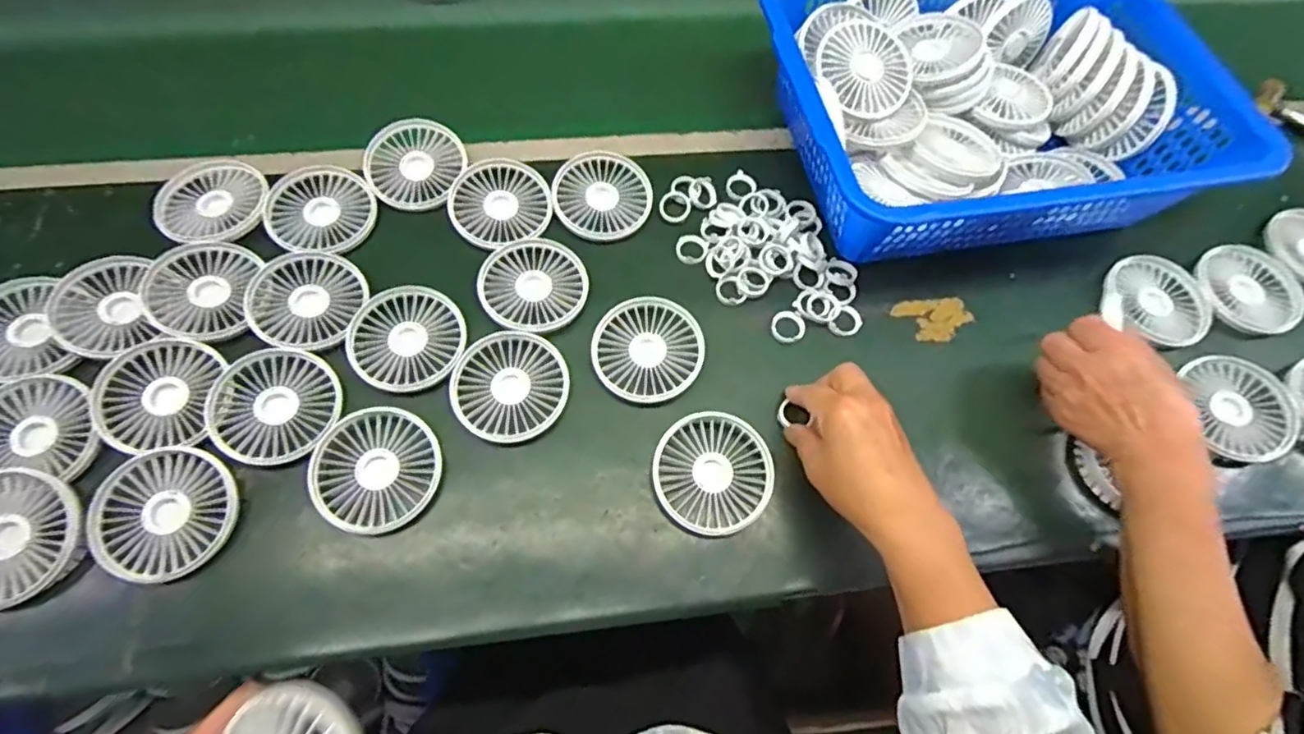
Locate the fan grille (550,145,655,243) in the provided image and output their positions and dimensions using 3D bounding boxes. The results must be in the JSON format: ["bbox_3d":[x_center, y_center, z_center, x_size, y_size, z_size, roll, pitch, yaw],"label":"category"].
[{"bbox_3d":[-0.043,-0.156,0.558,0.084,0.018,0.090,1,66,-3],"label":"fan grille"}]

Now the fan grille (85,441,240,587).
[{"bbox_3d":[-0.329,0.100,0.420,0.084,0.022,0.085,1,66,-3],"label":"fan grille"}]

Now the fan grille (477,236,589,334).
[{"bbox_3d":[-0.098,-0.070,0.518,0.087,0.008,0.089,1,66,-3],"label":"fan grille"}]

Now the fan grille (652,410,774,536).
[{"bbox_3d":[0.046,0.078,0.463,0.086,0.014,0.087,1,66,-3],"label":"fan grille"}]

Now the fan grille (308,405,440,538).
[{"bbox_3d":[-0.197,0.073,0.446,0.084,0.016,0.088,1,66,-3],"label":"fan grille"}]

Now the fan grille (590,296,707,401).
[{"bbox_3d":[-0.003,-0.015,0.498,0.085,0.008,0.091,1,66,-3],"label":"fan grille"}]

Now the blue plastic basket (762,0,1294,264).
[{"bbox_3d":[0.296,-0.232,0.563,0.371,0.107,0.280,-9,66,-7],"label":"blue plastic basket"}]

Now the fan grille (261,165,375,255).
[{"bbox_3d":[-0.284,-0.136,0.534,0.083,0.014,0.086,1,66,-3],"label":"fan grille"}]

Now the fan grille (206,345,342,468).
[{"bbox_3d":[-0.277,0.028,0.462,0.084,0.023,0.087,1,66,-3],"label":"fan grille"}]

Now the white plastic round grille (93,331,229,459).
[{"bbox_3d":[-0.358,0.017,0.454,0.075,0.024,0.085,-3,66,-5],"label":"white plastic round grille"}]

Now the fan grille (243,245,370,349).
[{"bbox_3d":[-0.276,-0.054,0.496,0.084,0.022,0.085,1,66,-3],"label":"fan grille"}]

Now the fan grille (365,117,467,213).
[{"bbox_3d":[-0.212,-0.183,0.556,0.085,0.018,0.087,1,66,-3],"label":"fan grille"}]

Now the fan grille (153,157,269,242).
[{"bbox_3d":[-0.375,-0.145,0.534,0.085,0.015,0.091,-13,67,-9],"label":"fan grille"}]

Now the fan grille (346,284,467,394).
[{"bbox_3d":[-0.191,-0.024,0.489,0.086,0.009,0.088,1,66,-3],"label":"fan grille"}]

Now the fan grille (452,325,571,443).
[{"bbox_3d":[-0.108,0.014,0.477,0.086,0.007,0.087,1,66,-3],"label":"fan grille"}]

